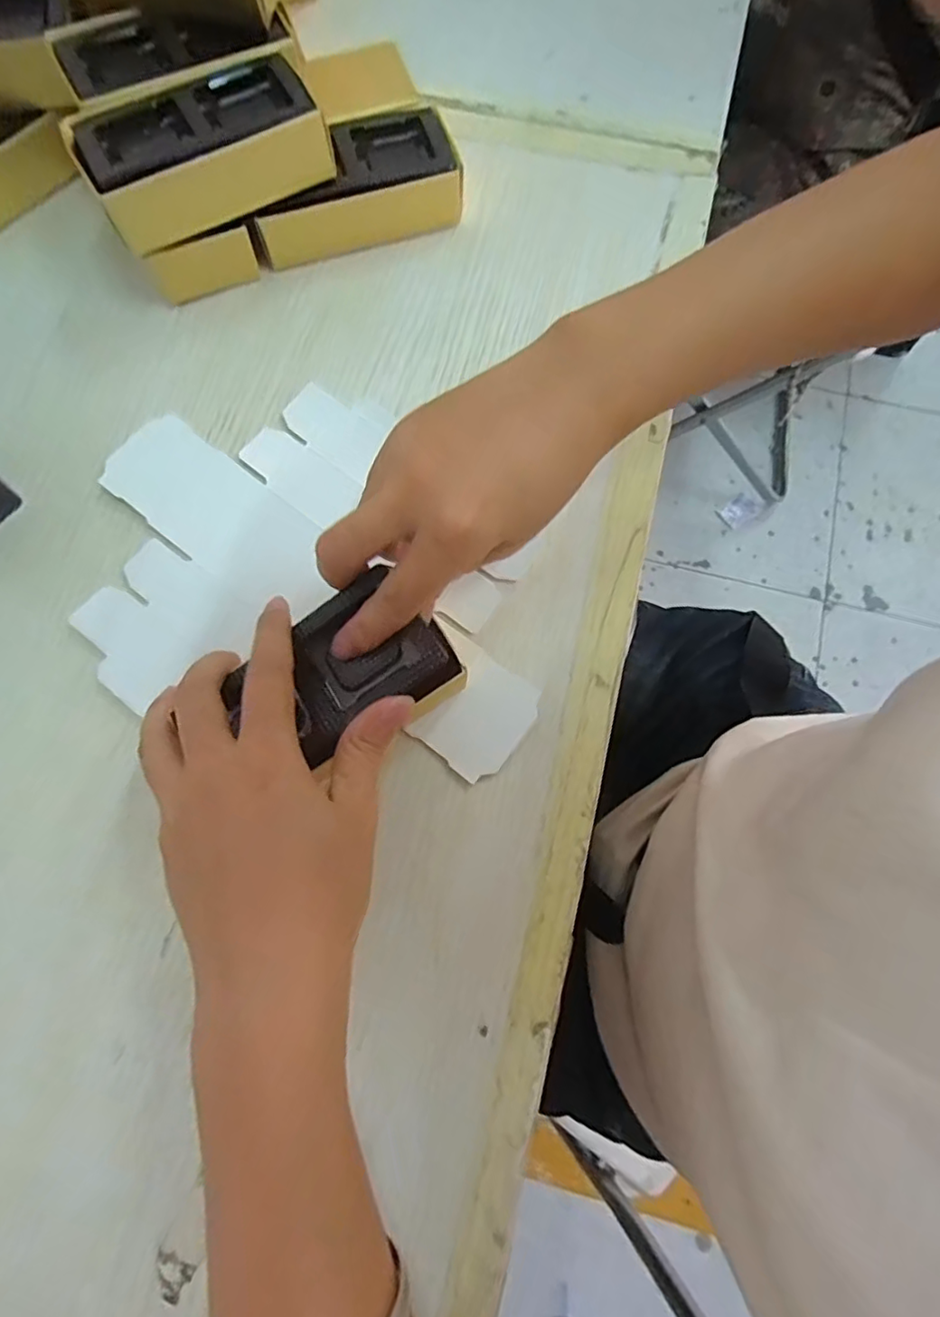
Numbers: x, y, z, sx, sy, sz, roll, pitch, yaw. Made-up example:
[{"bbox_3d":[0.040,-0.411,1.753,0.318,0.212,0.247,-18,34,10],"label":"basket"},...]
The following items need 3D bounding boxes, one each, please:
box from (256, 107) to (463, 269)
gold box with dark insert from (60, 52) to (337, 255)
[{"bbox_3d":[-0.067,-0.266,0.335,0.113,0.033,0.055,-21,76,-6],"label":"box"},{"bbox_3d":[-0.131,-0.252,0.294,0.112,0.033,0.061,-28,76,-8],"label":"gold box with dark insert"}]

